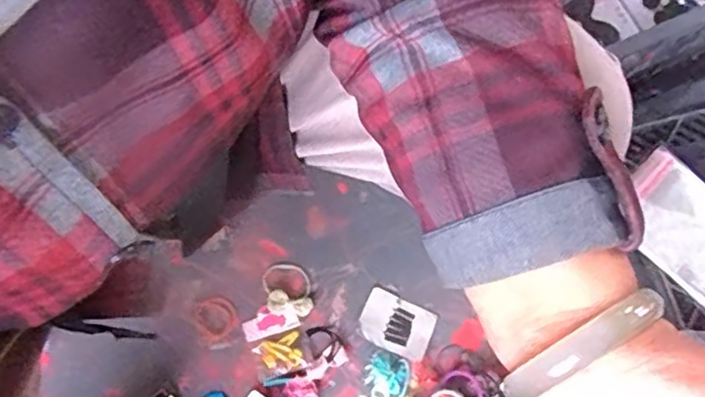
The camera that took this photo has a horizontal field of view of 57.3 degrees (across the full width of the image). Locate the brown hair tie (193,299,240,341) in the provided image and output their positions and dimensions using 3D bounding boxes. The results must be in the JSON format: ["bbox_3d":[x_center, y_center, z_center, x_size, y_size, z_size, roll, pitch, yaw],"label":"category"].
[{"bbox_3d":[-0.162,0.141,0.766,0.047,0.009,0.051,0,75,-1],"label":"brown hair tie"}]

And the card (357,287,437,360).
[{"bbox_3d":[0.053,0.149,0.770,0.086,0.006,0.062,24,76,5],"label":"card"}]

